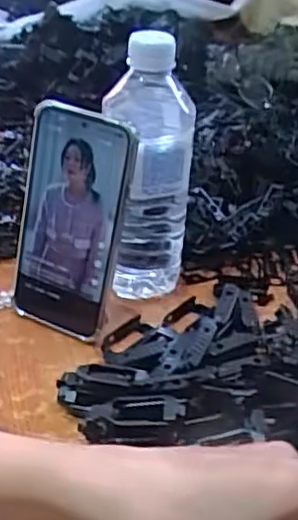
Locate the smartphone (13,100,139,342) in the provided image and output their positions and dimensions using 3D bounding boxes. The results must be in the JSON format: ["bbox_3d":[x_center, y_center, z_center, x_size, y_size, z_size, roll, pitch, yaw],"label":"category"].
[{"bbox_3d":[-0.063,-0.029,0.494,0.087,0.167,0.017,20,19,20],"label":"smartphone"}]

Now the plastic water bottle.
[{"bbox_3d":[-0.003,-0.059,0.506,0.068,0.212,0.068,5,34,2],"label":"plastic water bottle"}]

